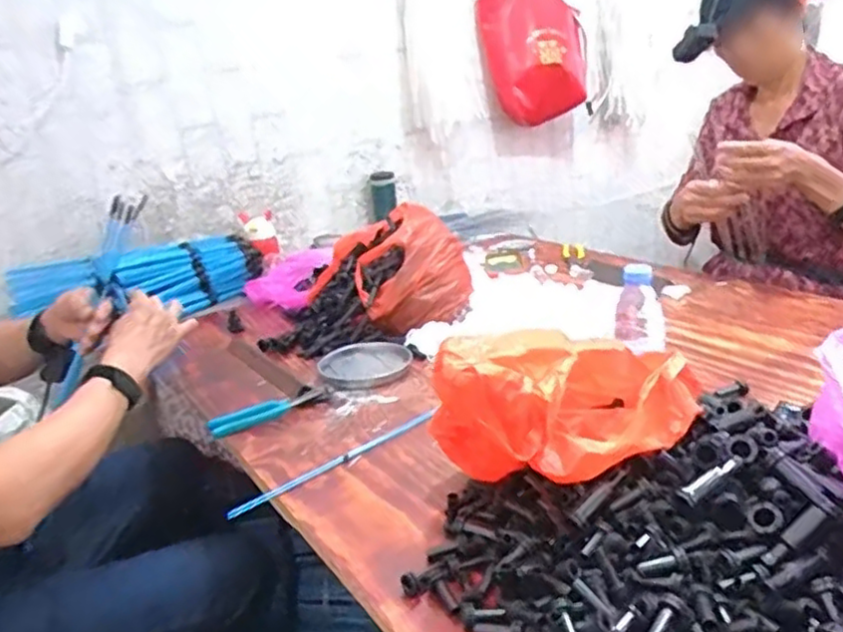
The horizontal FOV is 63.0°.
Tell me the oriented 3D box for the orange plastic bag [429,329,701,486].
[{"bbox_3d":[0.131,0.072,0.638,0.228,0.141,0.158,-10,21,-8],"label":"orange plastic bag"}]

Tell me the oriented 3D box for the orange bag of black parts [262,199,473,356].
[{"bbox_3d":[-0.101,-0.056,1.150,0.343,0.172,0.232,-13,21,-15],"label":"orange bag of black parts"}]

